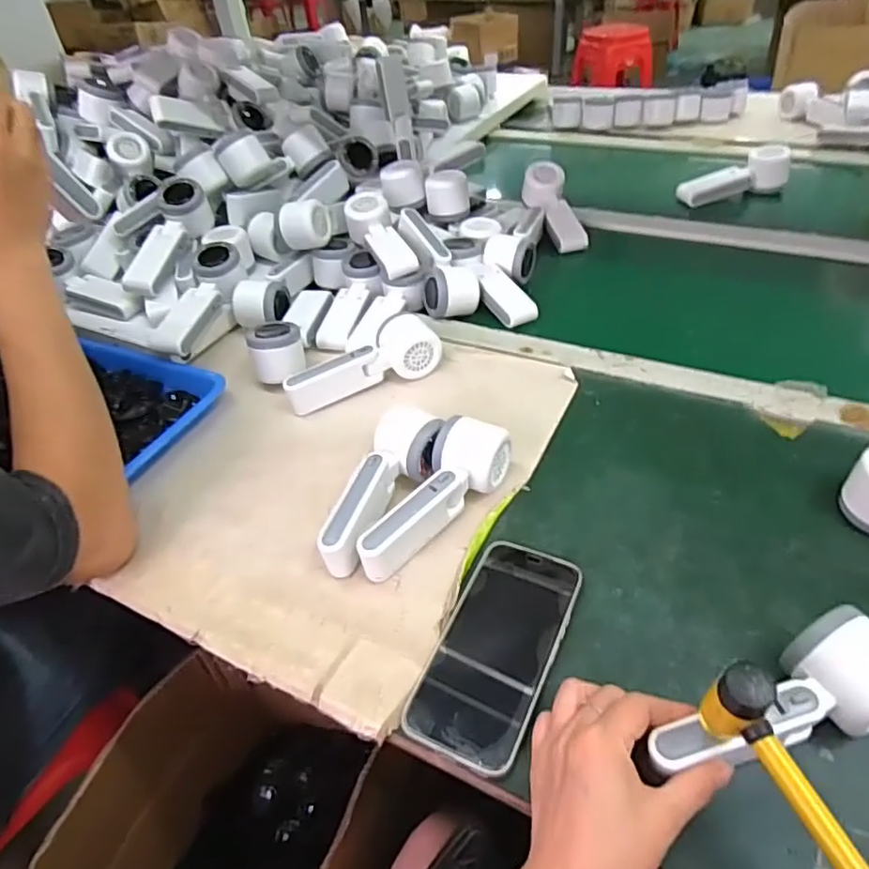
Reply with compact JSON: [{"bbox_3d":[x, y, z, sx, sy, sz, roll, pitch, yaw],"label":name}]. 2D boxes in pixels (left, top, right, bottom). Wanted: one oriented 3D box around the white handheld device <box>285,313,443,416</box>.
[{"bbox_3d":[-0.079,-0.077,0.653,0.165,0.049,0.058,-17,43,-13],"label":"white handheld device"}]

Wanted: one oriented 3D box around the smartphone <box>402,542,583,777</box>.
[{"bbox_3d":[0.045,0.145,0.425,0.077,0.011,0.161,16,46,22],"label":"smartphone"}]

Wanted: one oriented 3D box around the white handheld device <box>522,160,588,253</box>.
[{"bbox_3d":[0.172,-0.325,0.876,0.058,0.041,0.164,-11,61,-6],"label":"white handheld device"}]

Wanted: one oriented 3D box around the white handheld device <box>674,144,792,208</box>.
[{"bbox_3d":[0.456,-0.394,0.922,0.163,0.056,0.047,-14,43,-9],"label":"white handheld device"}]

